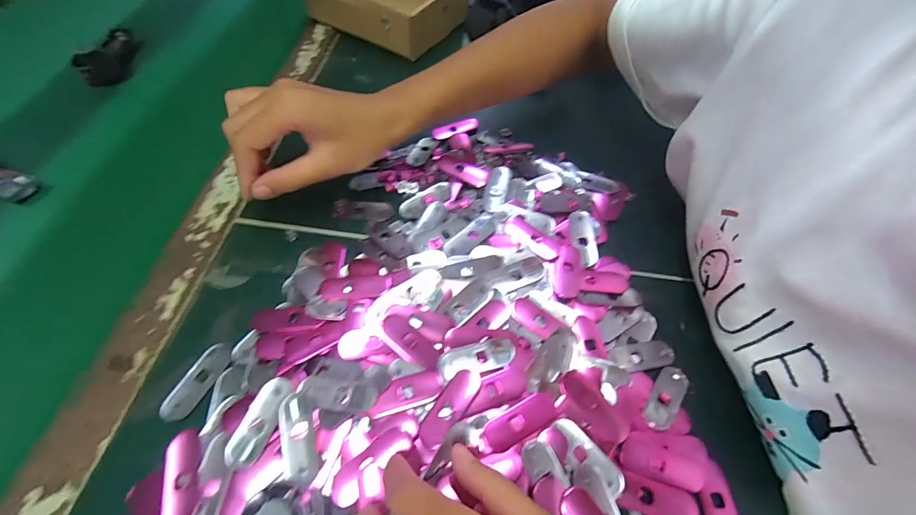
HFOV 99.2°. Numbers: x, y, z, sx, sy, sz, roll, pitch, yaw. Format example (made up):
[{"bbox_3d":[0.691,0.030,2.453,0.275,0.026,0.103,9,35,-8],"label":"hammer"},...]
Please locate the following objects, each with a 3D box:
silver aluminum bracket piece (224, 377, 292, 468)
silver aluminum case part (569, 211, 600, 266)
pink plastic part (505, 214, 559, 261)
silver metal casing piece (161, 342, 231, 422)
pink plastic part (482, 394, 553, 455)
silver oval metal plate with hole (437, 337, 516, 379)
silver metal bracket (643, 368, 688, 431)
[{"bbox_3d":[-0.116,0.096,0.231,0.018,0.007,0.050,18,58,9],"label":"silver aluminum bracket piece"},{"bbox_3d":[0.103,-0.016,0.317,0.019,0.006,0.048,-3,57,-4],"label":"silver aluminum case part"},{"bbox_3d":[0.060,-0.016,0.315,0.048,0.008,0.018,39,64,21],"label":"pink plastic part"},{"bbox_3d":[-0.165,0.078,0.247,0.019,0.004,0.050,19,58,10],"label":"silver metal casing piece"},{"bbox_3d":[0.037,0.098,0.234,0.049,0.004,0.017,-24,61,-17],"label":"pink plastic part"},{"bbox_3d":[0.012,0.065,0.255,0.051,0.004,0.019,-12,58,-10],"label":"silver oval metal plate with hole"},{"bbox_3d":[0.137,0.092,0.256,0.017,0.006,0.049,35,62,19],"label":"silver metal bracket"}]

